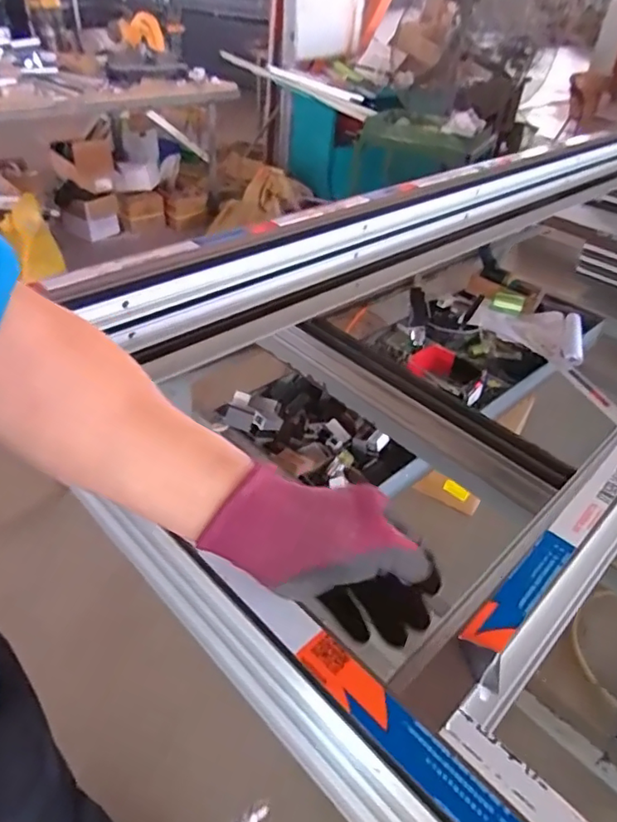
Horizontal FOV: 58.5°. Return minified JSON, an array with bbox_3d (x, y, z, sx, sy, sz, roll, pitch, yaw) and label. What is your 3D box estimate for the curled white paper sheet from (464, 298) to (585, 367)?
[{"bbox_3d":[0.660,-0.251,1.598,0.336,0.043,0.267,33,46,30],"label":"curled white paper sheet"}]

